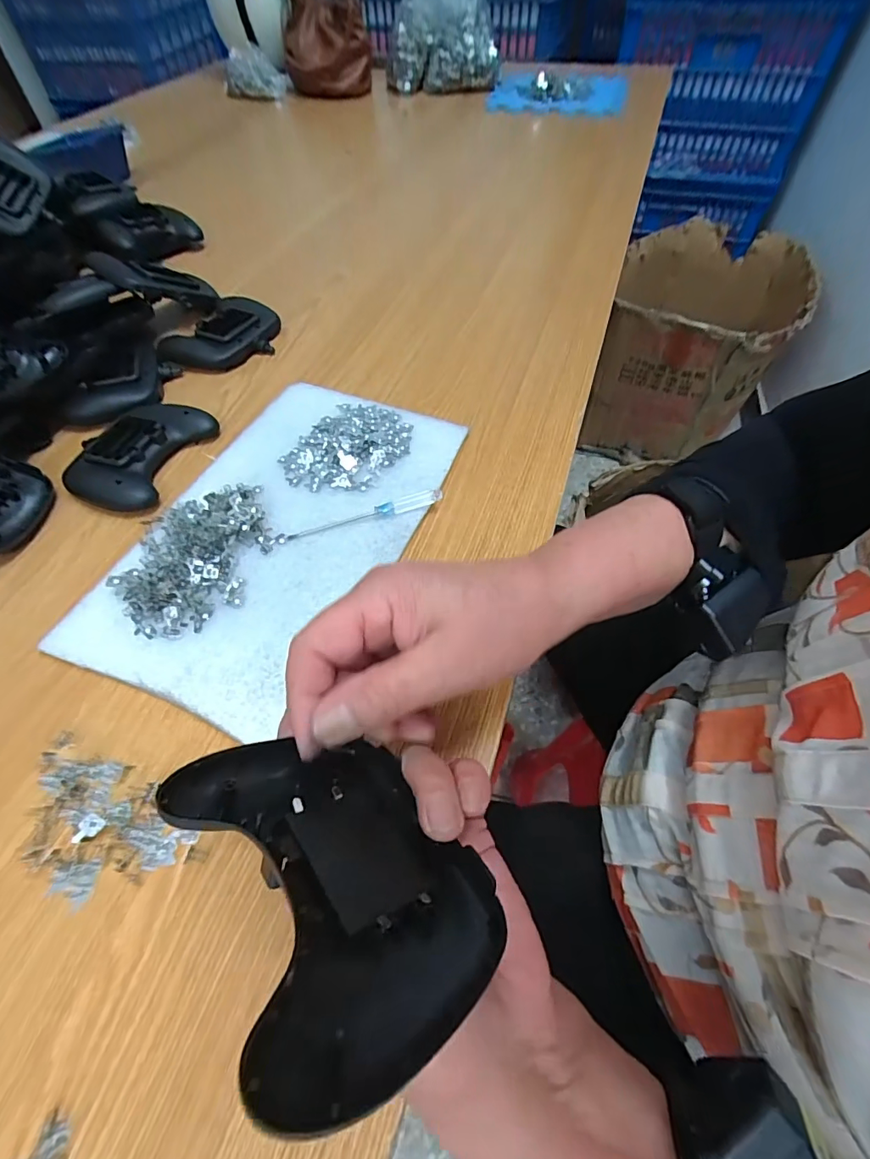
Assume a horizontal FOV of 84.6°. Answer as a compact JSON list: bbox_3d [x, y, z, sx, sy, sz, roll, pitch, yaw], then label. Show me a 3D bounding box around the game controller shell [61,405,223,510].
[{"bbox_3d":[-0.261,-0.112,0.417,0.085,0.026,0.119,15,58,11],"label":"game controller shell"}]

